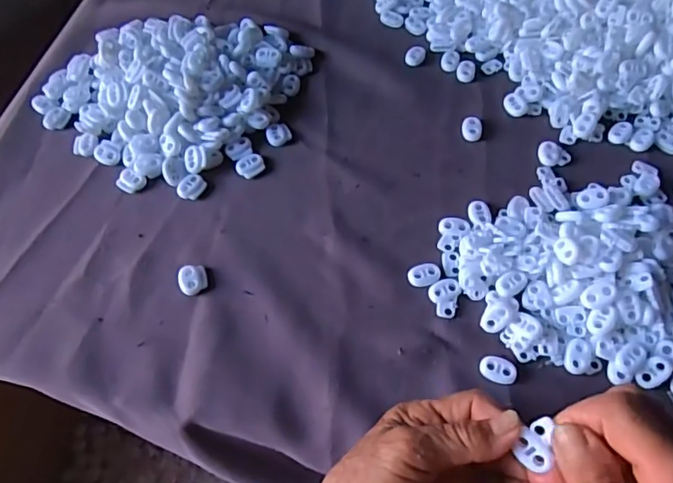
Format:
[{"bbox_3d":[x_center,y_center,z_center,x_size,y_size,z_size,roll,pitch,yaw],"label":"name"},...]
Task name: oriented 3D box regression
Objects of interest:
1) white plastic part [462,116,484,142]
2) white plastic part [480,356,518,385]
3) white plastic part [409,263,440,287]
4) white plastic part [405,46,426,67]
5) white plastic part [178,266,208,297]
[{"bbox_3d":[0.109,-0.090,0.447,0.016,0.006,0.022,4,59,4],"label":"white plastic part"},{"bbox_3d":[0.102,0.080,0.351,0.022,0.004,0.016,19,61,12],"label":"white plastic part"},{"bbox_3d":[0.061,0.023,0.384,0.022,0.004,0.015,-14,60,-7],"label":"white plastic part"},{"bbox_3d":[0.069,-0.162,0.487,0.017,0.006,0.019,10,60,7],"label":"white plastic part"},{"bbox_3d":[-0.100,0.026,0.388,0.019,0.006,0.020,-19,60,-10],"label":"white plastic part"}]

